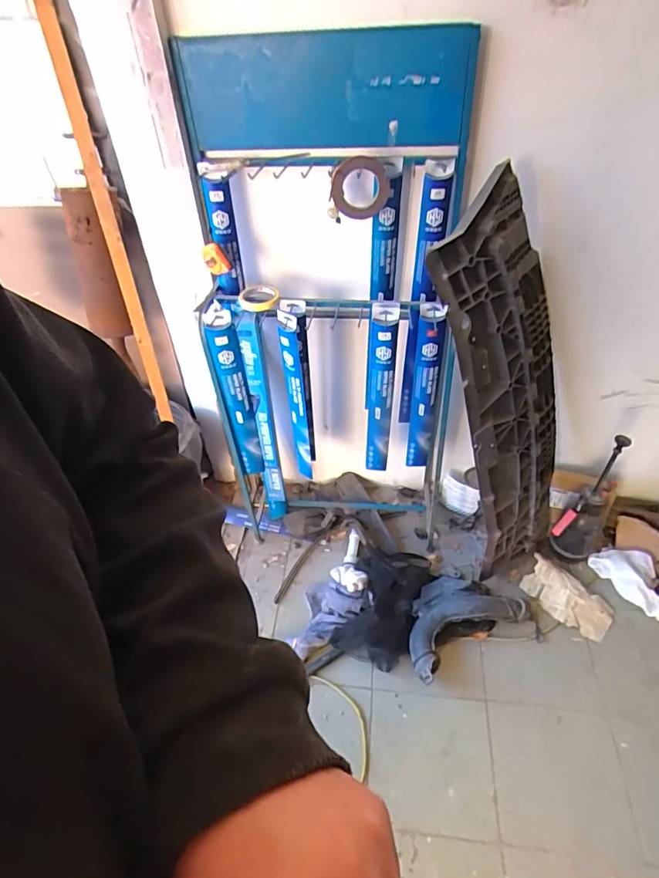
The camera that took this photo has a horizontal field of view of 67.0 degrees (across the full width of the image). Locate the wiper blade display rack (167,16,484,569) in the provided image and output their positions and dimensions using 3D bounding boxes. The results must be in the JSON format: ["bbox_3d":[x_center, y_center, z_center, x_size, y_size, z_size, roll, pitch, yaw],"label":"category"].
[{"bbox_3d":[0.009,-0.244,1.316,0.593,1.283,0.332,6,45,9],"label":"wiper blade display rack"}]

